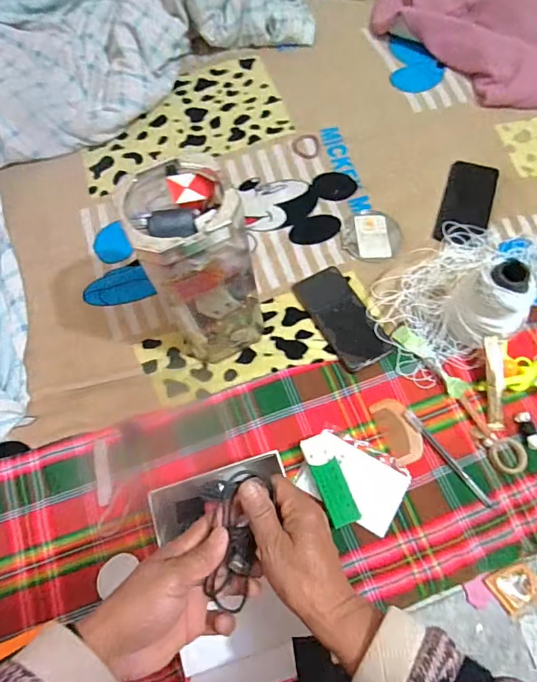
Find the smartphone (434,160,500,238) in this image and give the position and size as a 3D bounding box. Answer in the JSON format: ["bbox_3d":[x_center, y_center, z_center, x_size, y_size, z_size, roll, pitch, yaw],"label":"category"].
[{"bbox_3d":[0.326,-0.227,0.722,0.079,0.009,0.163,18,71,8],"label":"smartphone"}]

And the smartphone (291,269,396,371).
[{"bbox_3d":[0.107,-0.036,0.645,0.075,0.012,0.162,-27,71,-8],"label":"smartphone"}]

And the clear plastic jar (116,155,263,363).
[{"bbox_3d":[-0.076,-0.085,0.533,0.113,0.262,0.130,-15,70,-4],"label":"clear plastic jar"}]

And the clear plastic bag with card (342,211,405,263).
[{"bbox_3d":[0.166,-0.166,0.704,0.090,0.011,0.087,14,70,7],"label":"clear plastic bag with card"}]

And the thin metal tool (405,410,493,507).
[{"bbox_3d":[0.229,0.149,0.567,0.012,0.008,0.146,-36,72,-11],"label":"thin metal tool"}]

